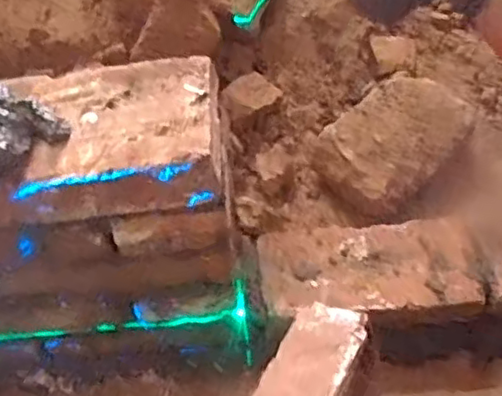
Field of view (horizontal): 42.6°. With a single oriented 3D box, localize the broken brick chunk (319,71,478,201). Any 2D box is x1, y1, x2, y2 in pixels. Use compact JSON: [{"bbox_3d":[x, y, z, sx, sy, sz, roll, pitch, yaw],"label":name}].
[{"bbox_3d":[0.200,-0.093,0.855,0.138,0.042,0.239,34,64,24],"label":"broken brick chunk"}]

